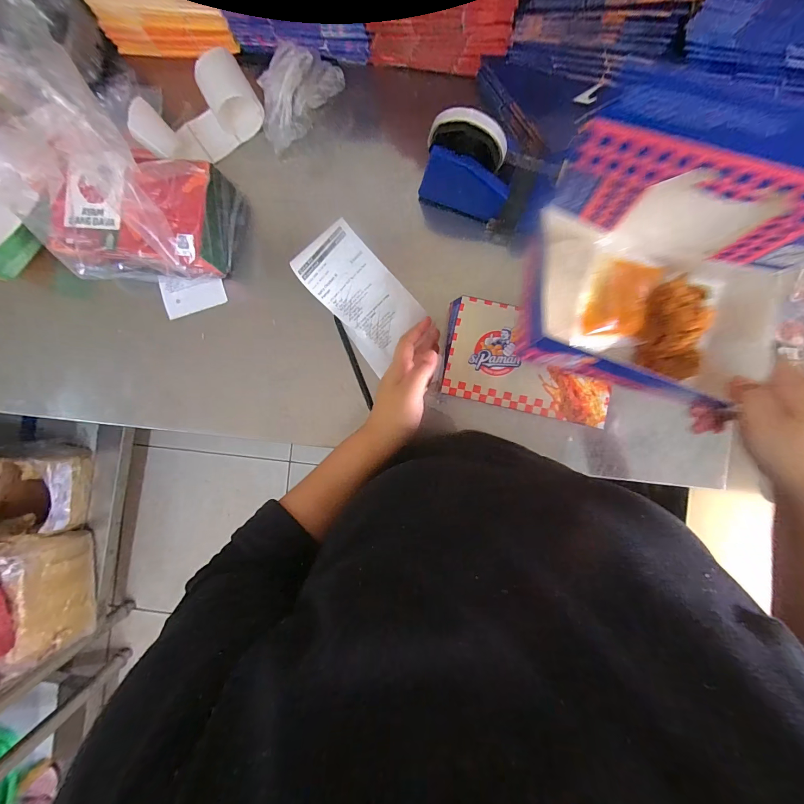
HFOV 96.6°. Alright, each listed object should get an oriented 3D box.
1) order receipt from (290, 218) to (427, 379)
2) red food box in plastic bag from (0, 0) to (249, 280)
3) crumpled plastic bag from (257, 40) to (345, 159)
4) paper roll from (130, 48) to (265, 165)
[{"bbox_3d":[-0.051,-0.121,0.413,0.086,0.022,0.157,-37,113,19],"label":"order receipt"},{"bbox_3d":[-0.295,-0.205,0.372,0.173,0.183,0.139,10,90,2],"label":"red food box in plastic bag"},{"bbox_3d":[-0.122,-0.357,0.414,0.051,0.076,0.119,45,91,2],"label":"crumpled plastic bag"},{"bbox_3d":[-0.244,-0.348,0.428,0.143,0.047,0.090,-29,89,2],"label":"paper roll"}]

